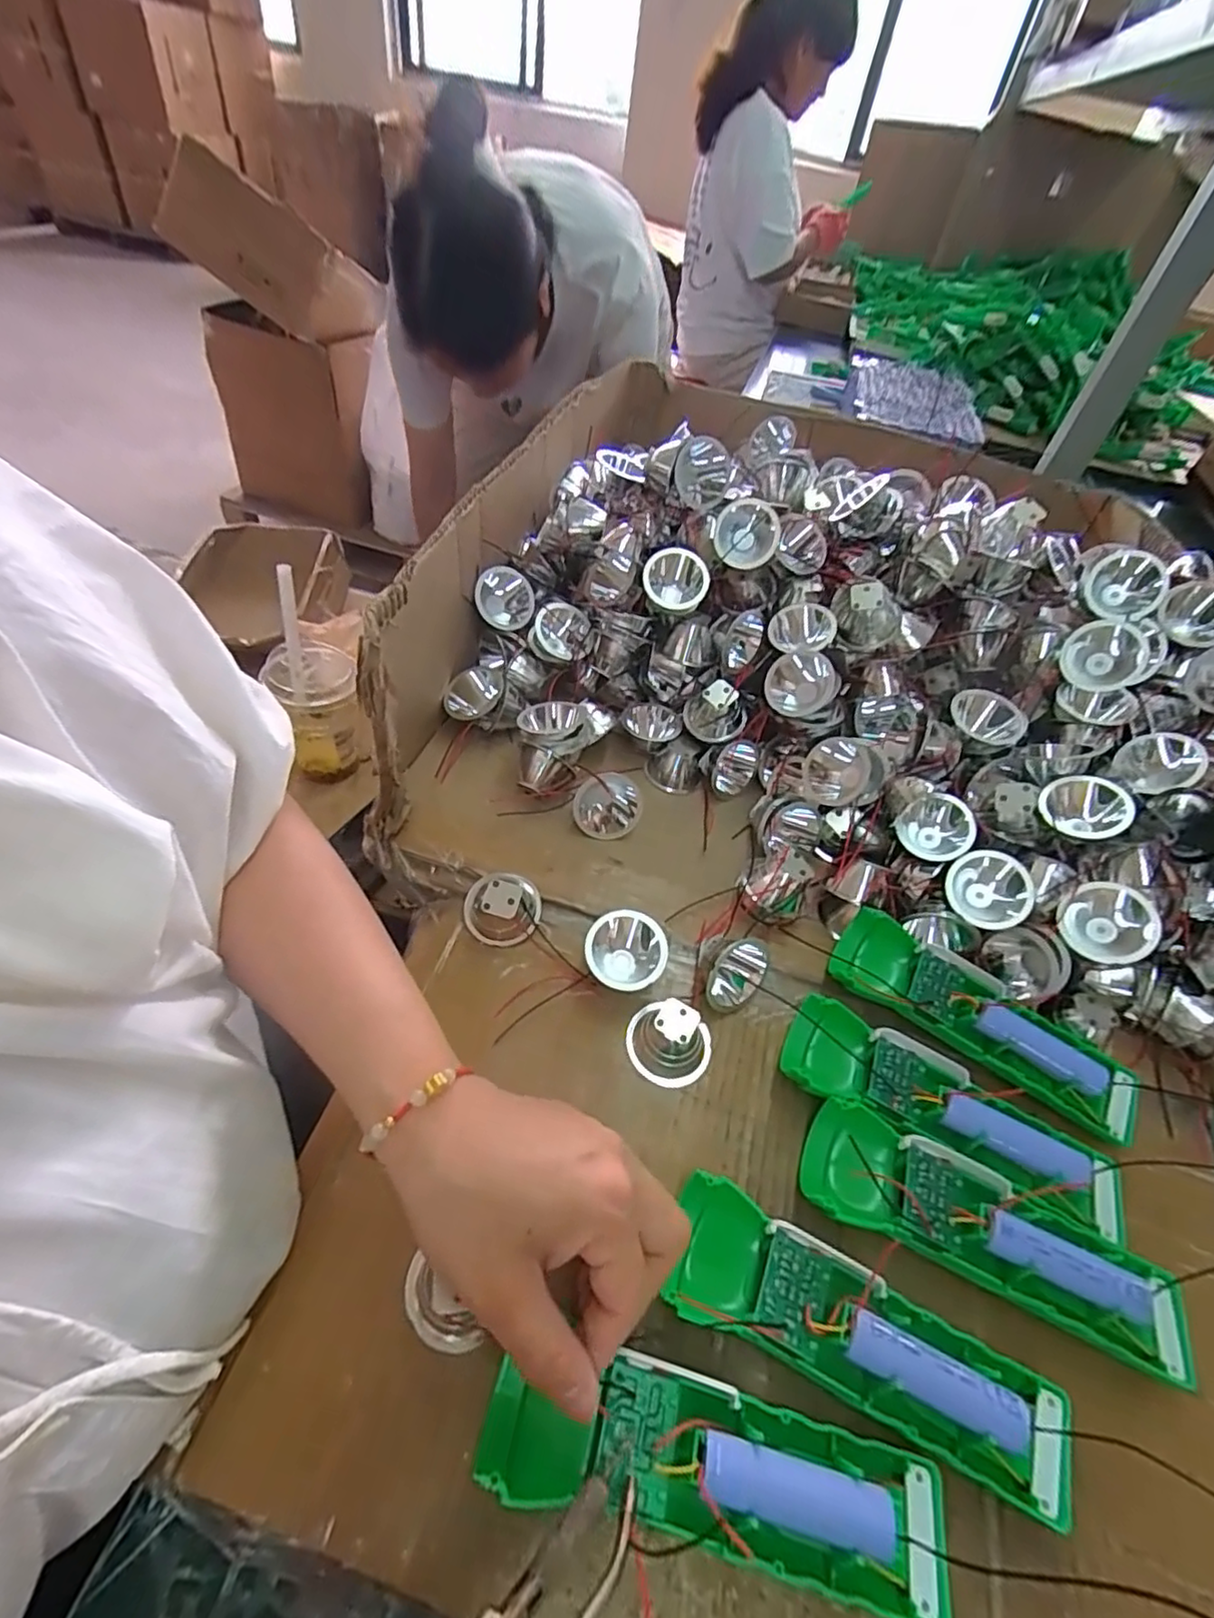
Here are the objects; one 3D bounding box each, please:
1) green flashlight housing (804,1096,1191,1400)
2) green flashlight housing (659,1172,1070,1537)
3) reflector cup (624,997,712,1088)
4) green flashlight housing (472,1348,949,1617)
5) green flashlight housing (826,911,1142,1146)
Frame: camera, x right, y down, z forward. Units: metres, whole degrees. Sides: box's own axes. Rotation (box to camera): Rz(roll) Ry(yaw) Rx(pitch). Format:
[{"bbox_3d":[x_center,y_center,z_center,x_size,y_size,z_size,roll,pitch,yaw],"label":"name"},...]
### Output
[{"bbox_3d":[0.162,0.180,0.281,0.150,0.028,0.048,20,50,13],"label":"green flashlight housing"},{"bbox_3d":[0.098,0.205,0.254,0.150,0.028,0.045,21,50,14],"label":"green flashlight housing"},{"bbox_3d":[0.031,0.118,0.330,0.043,0.024,0.034,24,51,16],"label":"reflector cup"},{"bbox_3d":[0.037,0.225,0.222,0.157,0.019,0.044,13,48,2],"label":"green flashlight housing"},{"bbox_3d":[0.203,0.116,0.361,0.156,0.033,0.048,27,52,19],"label":"green flashlight housing"}]

